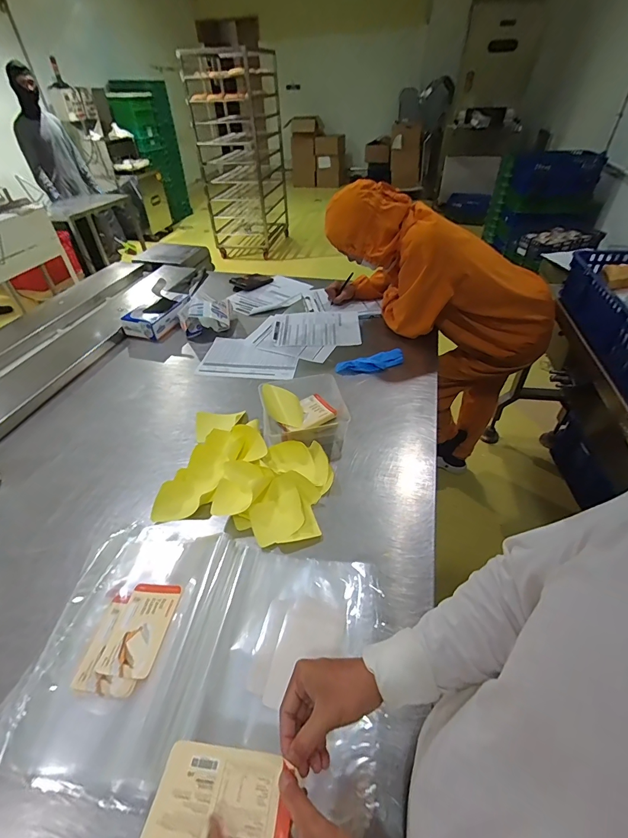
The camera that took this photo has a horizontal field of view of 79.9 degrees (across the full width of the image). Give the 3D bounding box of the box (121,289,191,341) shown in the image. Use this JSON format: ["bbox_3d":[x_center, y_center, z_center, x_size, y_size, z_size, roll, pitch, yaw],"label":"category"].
[{"bbox_3d":[-0.534,-0.362,1.313,0.140,0.070,0.221,10,44,13],"label":"box"}]

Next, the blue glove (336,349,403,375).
[{"bbox_3d":[0.166,-0.161,1.090,0.208,0.030,0.064,-11,43,-10],"label":"blue glove"}]

